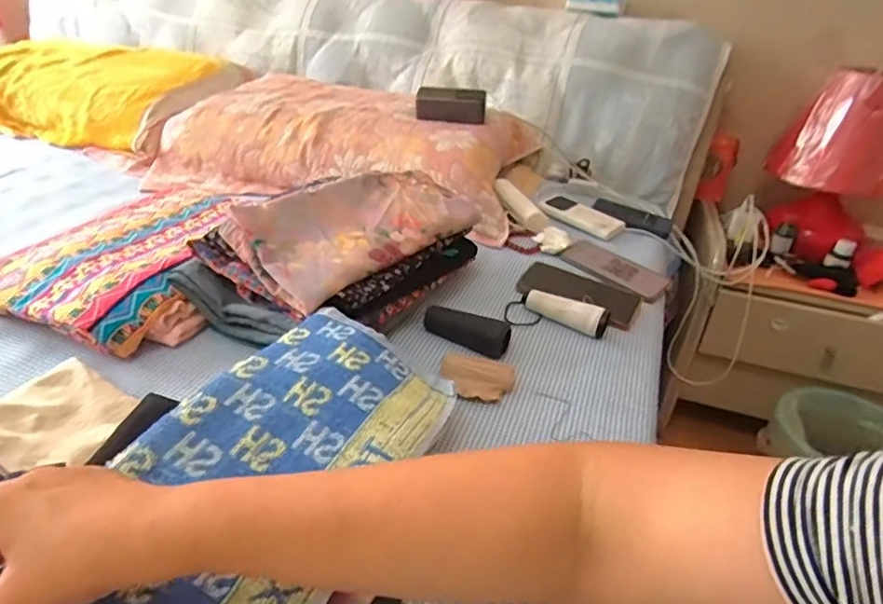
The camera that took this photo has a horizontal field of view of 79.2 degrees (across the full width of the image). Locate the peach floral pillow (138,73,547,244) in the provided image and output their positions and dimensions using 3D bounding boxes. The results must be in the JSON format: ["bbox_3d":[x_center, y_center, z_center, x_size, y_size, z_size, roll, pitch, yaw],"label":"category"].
[{"bbox_3d":[-0.180,-0.300,1.020,0.660,0.148,0.345,11,33,7],"label":"peach floral pillow"}]

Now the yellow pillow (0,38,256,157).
[{"bbox_3d":[-0.759,-0.462,1.161,0.615,0.160,0.316,12,31,9],"label":"yellow pillow"}]

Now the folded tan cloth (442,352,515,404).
[{"bbox_3d":[0.039,0.083,0.579,0.080,0.026,0.052,10,30,5],"label":"folded tan cloth"}]

